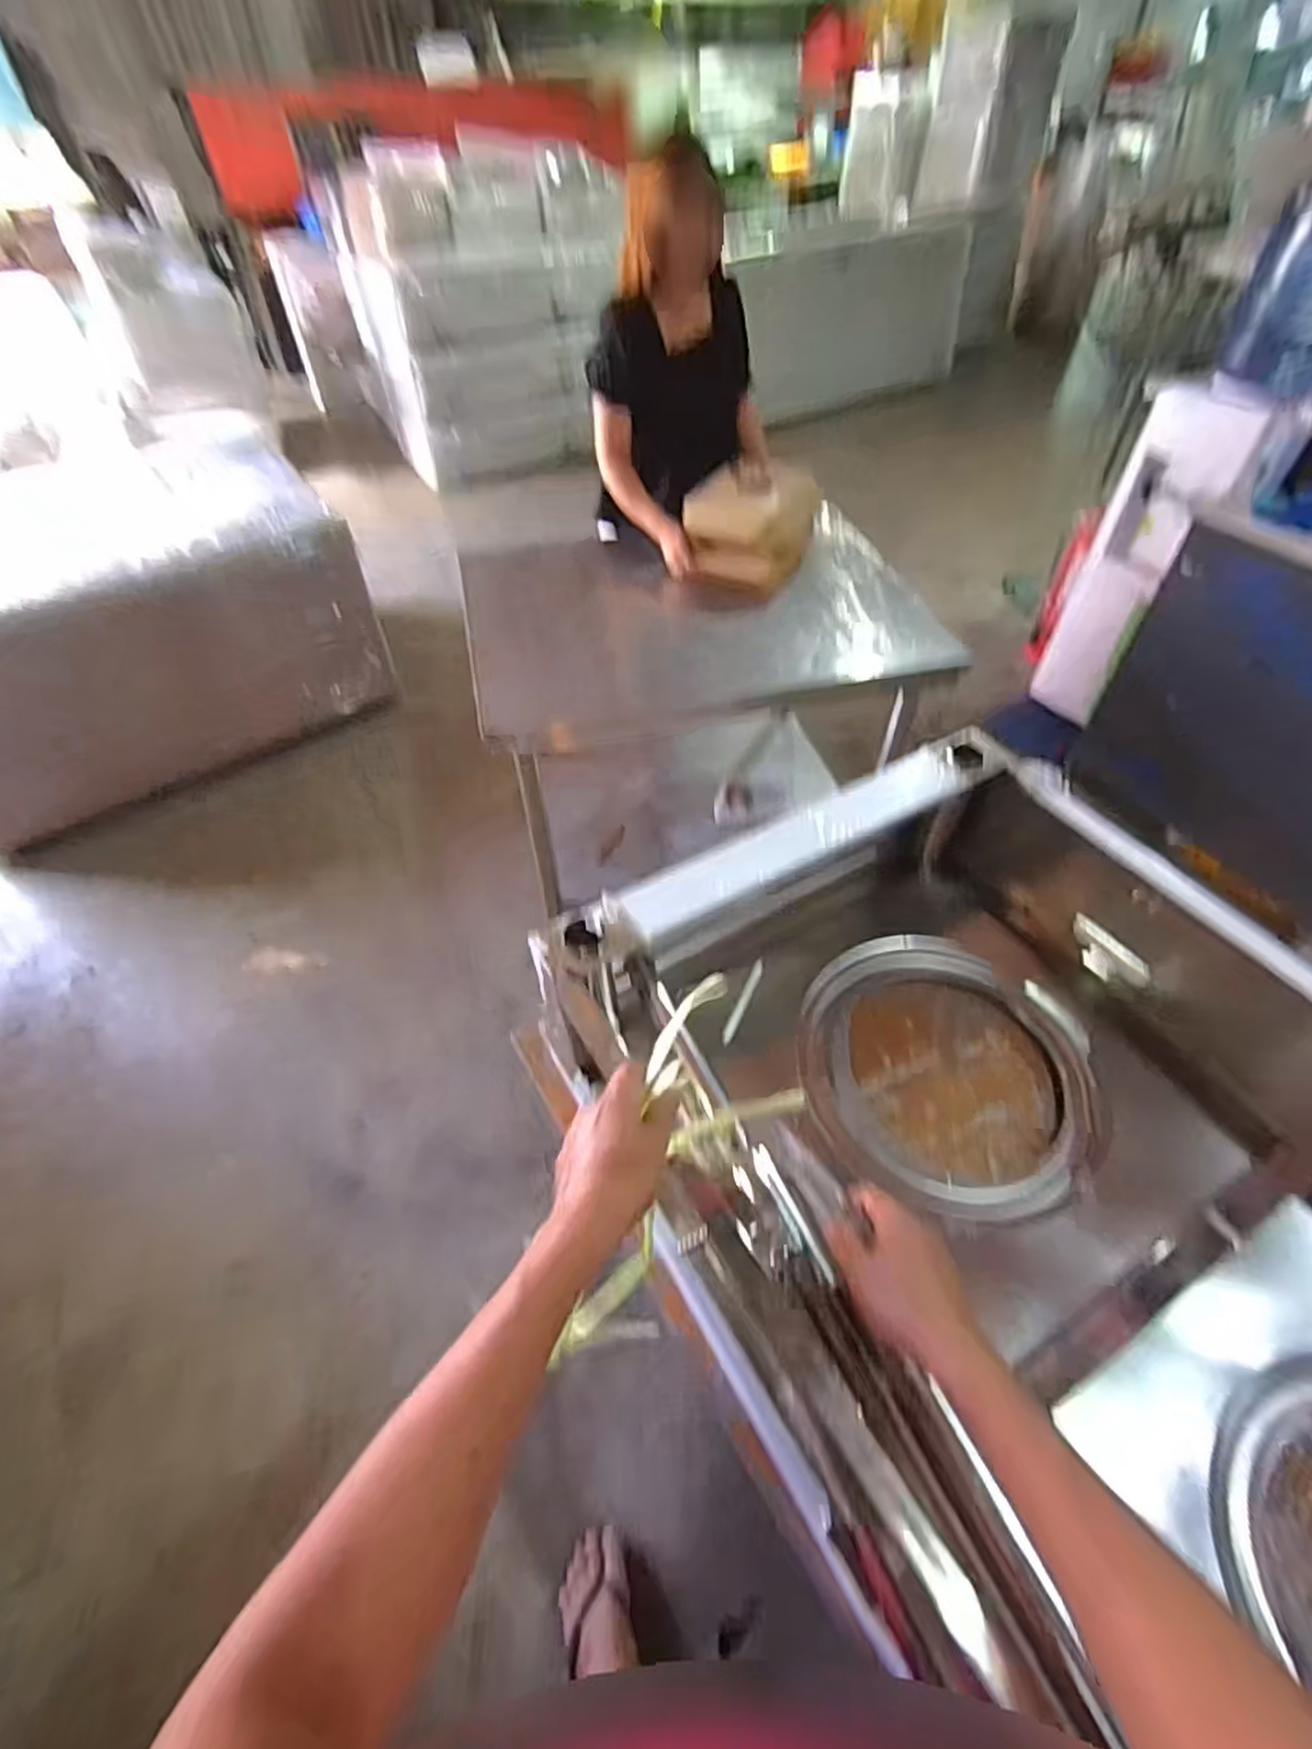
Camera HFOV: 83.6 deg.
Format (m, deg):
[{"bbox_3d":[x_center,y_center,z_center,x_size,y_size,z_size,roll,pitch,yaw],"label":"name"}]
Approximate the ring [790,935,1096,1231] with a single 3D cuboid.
[{"bbox_3d":[0.344,0.228,0.884,0.335,0.030,0.352,0,49,1],"label":"ring"}]

